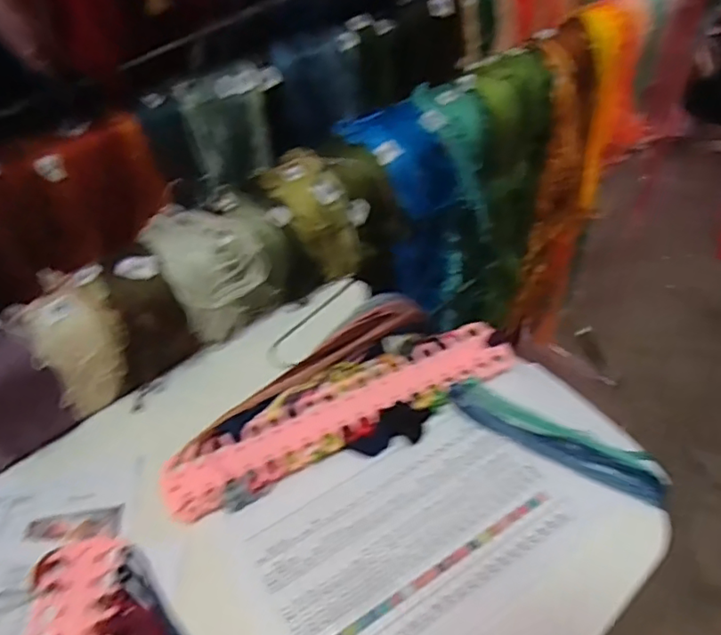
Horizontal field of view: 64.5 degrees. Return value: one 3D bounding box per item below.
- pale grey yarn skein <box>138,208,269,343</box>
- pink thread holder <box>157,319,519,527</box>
[{"bbox_3d":[-0.141,-0.046,0.535,0.083,0.086,0.104,-31,53,-22],"label":"pale grey yarn skein"},{"bbox_3d":[-0.011,0.077,0.464,0.295,0.007,0.053,-23,51,-16],"label":"pink thread holder"}]

